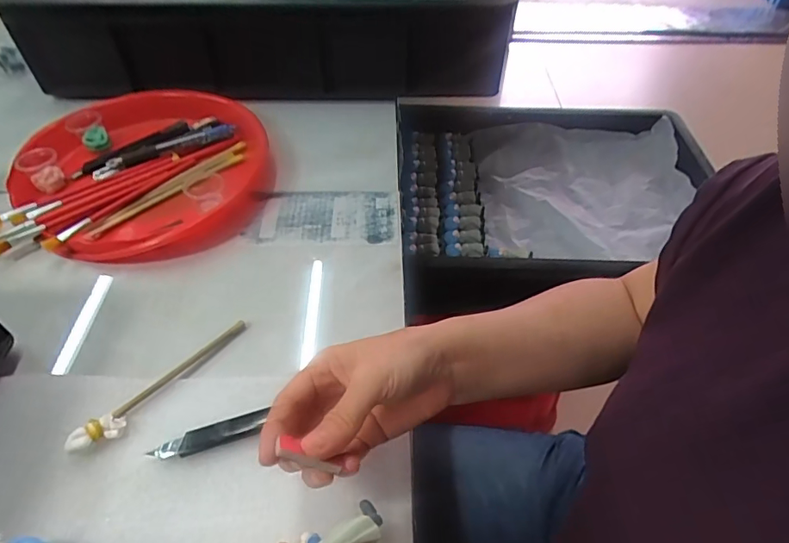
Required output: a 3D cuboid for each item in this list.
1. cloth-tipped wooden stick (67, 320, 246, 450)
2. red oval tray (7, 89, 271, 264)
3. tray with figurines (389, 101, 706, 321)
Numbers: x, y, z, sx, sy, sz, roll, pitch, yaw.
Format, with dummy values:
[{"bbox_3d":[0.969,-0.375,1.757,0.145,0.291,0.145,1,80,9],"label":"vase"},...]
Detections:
[{"bbox_3d":[-0.168,0.078,0.358,0.017,0.013,0.139,31,56,23],"label":"cloth-tipped wooden stick"},{"bbox_3d":[-0.257,-0.111,0.514,0.234,0.038,0.241,9,50,7],"label":"red oval tray"},{"bbox_3d":[0.258,-0.130,0.819,0.521,0.084,0.423,1,49,0],"label":"tray with figurines"}]

